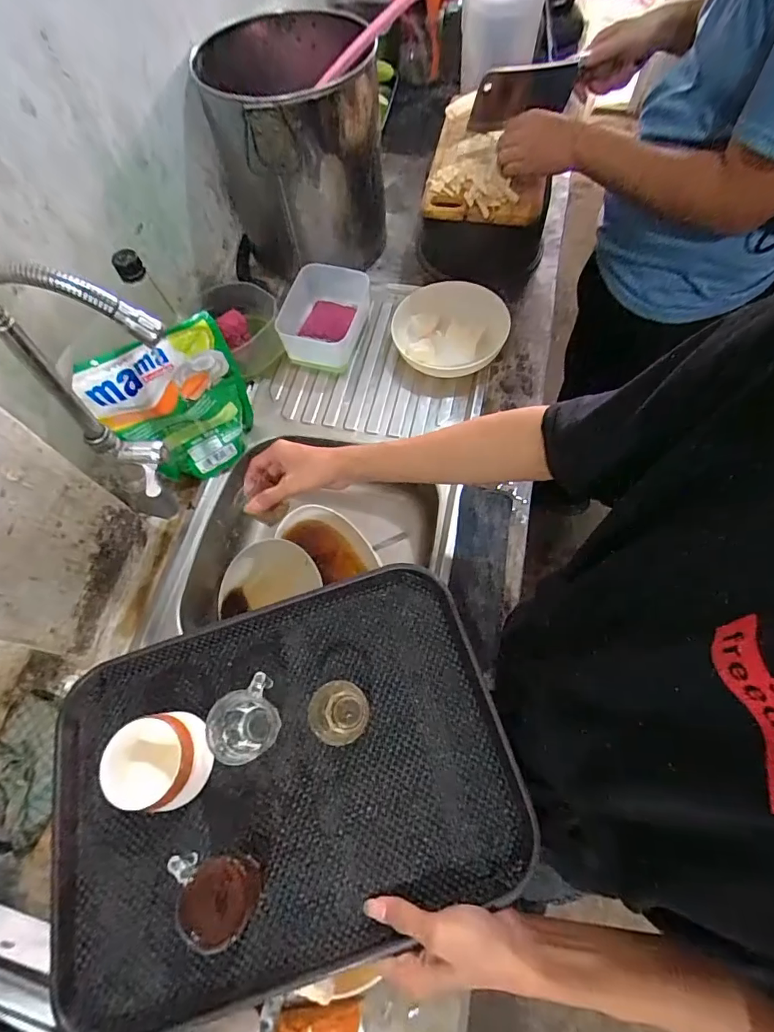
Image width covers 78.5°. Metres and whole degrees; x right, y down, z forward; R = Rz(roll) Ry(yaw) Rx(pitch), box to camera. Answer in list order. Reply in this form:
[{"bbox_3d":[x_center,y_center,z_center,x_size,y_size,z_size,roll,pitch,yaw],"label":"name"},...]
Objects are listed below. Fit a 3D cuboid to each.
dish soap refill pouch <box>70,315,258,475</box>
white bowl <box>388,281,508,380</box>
[{"bbox_3d":[-0.274,-0.139,0.650,0.181,0.226,0.062,-28,67,-9],"label":"dish soap refill pouch"},{"bbox_3d":[0.105,-0.307,0.791,0.188,0.053,0.167,-7,66,0],"label":"white bowl"}]

